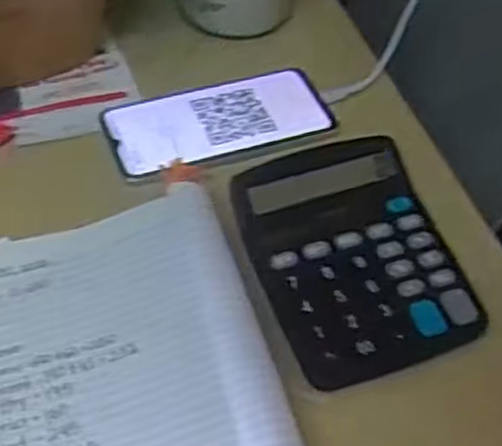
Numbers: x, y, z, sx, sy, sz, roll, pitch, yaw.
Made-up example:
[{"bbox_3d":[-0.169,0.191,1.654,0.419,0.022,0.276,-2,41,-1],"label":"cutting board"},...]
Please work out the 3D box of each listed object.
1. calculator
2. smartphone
[{"bbox_3d":[0.063,0.018,0.466,0.111,0.038,0.139,-18,54,-15],"label":"calculator"},{"bbox_3d":[-0.022,-0.075,0.560,0.155,0.007,0.079,-19,55,-15],"label":"smartphone"}]

